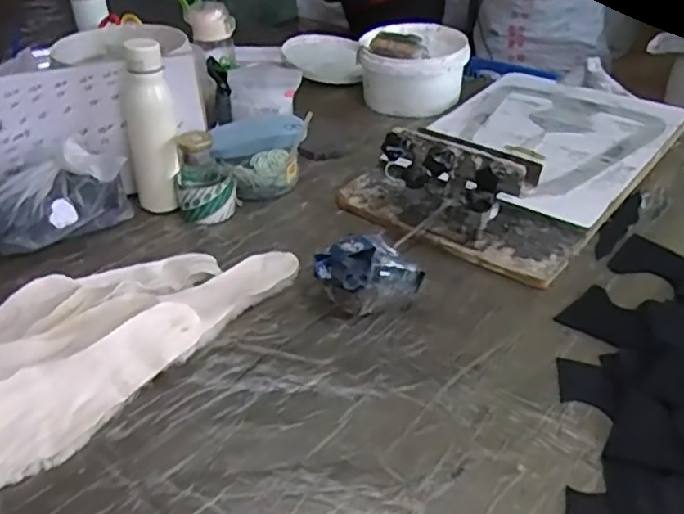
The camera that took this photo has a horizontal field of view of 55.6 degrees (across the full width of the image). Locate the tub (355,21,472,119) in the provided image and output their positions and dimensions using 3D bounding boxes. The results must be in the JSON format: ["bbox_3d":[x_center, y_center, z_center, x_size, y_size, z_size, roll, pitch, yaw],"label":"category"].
[{"bbox_3d":[0.140,-0.366,1.257,0.202,0.127,0.202,5,36,9],"label":"tub"}]

